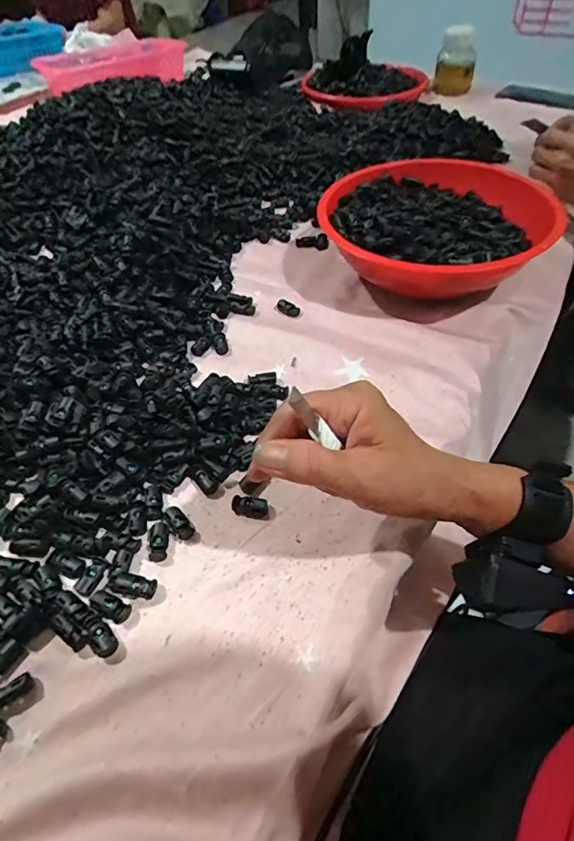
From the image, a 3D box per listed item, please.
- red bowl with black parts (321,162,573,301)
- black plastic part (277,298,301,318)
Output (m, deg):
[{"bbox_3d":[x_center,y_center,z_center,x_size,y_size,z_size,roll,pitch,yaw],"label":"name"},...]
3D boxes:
[{"bbox_3d":[0.167,-0.207,0.556,0.228,0.081,0.240,-2,49,2],"label":"red bowl with black parts"},{"bbox_3d":[0.002,-0.126,0.542,0.030,0.005,0.017,28,56,23],"label":"black plastic part"}]

